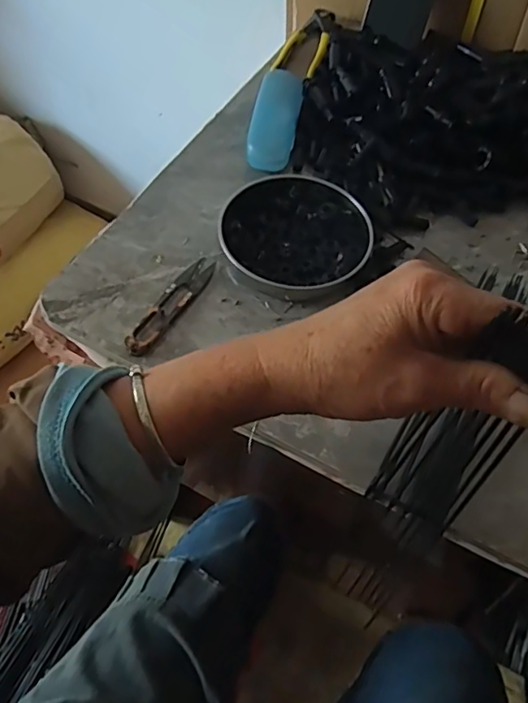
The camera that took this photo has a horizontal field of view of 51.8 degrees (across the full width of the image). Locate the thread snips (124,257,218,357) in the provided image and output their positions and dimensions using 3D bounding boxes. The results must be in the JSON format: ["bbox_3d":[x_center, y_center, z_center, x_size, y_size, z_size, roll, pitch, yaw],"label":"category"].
[{"bbox_3d":[-0.080,-0.042,0.472,0.026,0.011,0.119,28,60,13],"label":"thread snips"}]

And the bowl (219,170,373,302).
[{"bbox_3d":[0.028,-0.109,0.505,0.129,0.023,0.131,2,58,-3],"label":"bowl"}]

